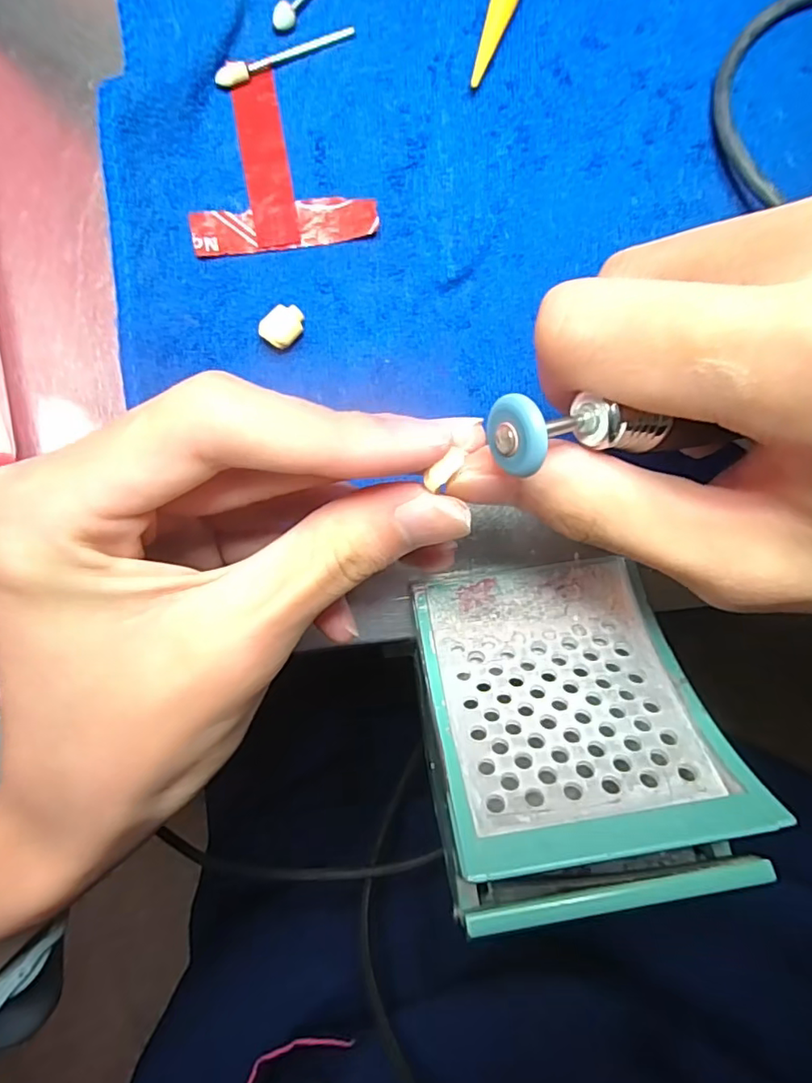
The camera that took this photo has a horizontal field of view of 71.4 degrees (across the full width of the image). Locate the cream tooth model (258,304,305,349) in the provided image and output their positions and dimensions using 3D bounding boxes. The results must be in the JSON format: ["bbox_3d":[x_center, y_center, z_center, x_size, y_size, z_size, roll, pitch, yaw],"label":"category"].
[{"bbox_3d":[-0.039,-0.068,0.179,0.010,0.008,0.014,39,88,-4],"label":"cream tooth model"}]

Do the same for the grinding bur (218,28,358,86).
[{"bbox_3d":[-0.038,-0.154,0.178,0.047,0.004,0.005,-24,93,-4],"label":"grinding bur"}]

